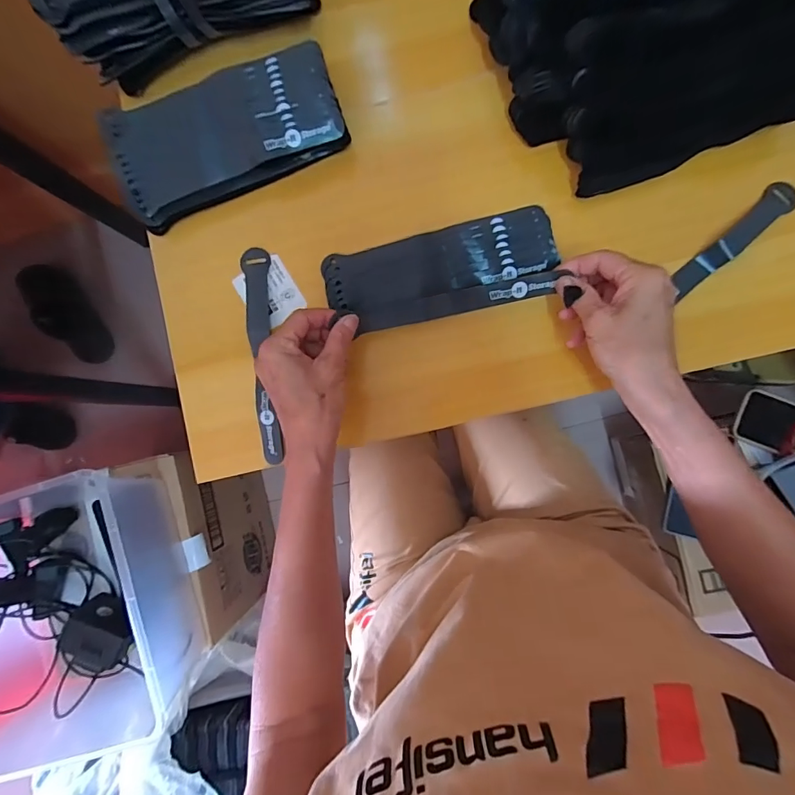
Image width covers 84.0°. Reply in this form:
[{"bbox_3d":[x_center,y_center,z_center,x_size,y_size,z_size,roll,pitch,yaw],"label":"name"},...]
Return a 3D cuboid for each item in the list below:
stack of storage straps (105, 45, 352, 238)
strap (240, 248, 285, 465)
[{"bbox_3d":[-0.146,-0.229,0.392,0.194,0.042,0.093,-19,88,4],"label":"stack of storage straps"},{"bbox_3d":[-0.121,-0.039,0.392,0.022,0.019,0.193,-6,87,4],"label":"strap"}]

